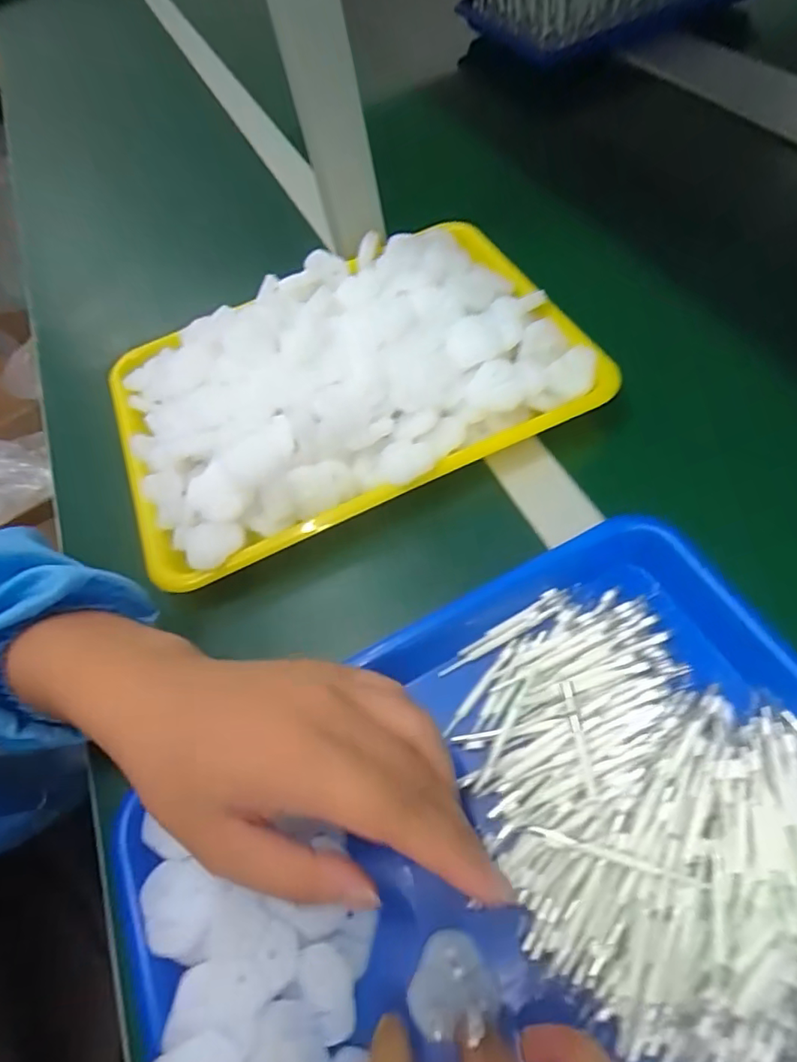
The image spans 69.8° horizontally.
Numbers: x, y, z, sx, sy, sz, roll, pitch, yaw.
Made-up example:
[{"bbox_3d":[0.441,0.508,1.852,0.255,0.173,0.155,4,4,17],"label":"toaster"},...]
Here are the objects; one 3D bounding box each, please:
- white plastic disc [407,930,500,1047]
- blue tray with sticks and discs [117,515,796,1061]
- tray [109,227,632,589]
[{"bbox_3d":[0.021,0.192,0.239,0.035,0.006,0.033,-1,61,3],"label":"white plastic disc"},{"bbox_3d":[0.055,0.150,0.253,0.325,0.051,0.240,-23,62,-10],"label":"blue tray with sticks and discs"},{"bbox_3d":[-0.043,-0.122,0.417,0.332,0.051,0.234,-25,56,-6],"label":"tray"}]

